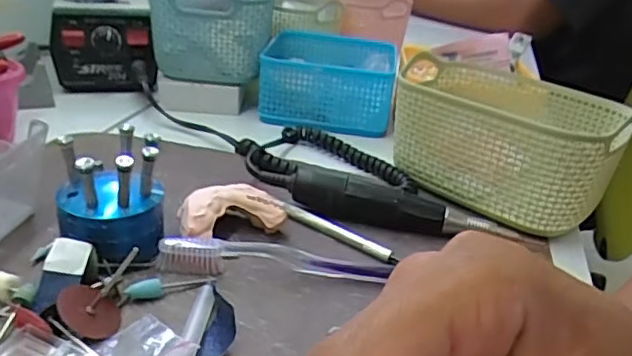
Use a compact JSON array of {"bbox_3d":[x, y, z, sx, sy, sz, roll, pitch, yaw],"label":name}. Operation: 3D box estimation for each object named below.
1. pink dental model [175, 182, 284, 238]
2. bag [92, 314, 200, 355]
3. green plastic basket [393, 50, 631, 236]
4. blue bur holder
[{"bbox_3d":[-0.055,0.022,0.379,0.067,0.024,0.033,-11,30,-32],"label":"pink dental model"},{"bbox_3d":[-0.078,0.078,0.276,0.046,0.014,0.033,26,32,36],"label":"bag"},{"bbox_3d":[0.146,-0.032,0.474,0.164,0.081,0.127,24,31,33],"label":"green plastic basket"},{"bbox_3d":[-0.115,0.011,0.341,0.058,0.067,0.053,-3,27,-18],"label":"blue bur holder"}]

